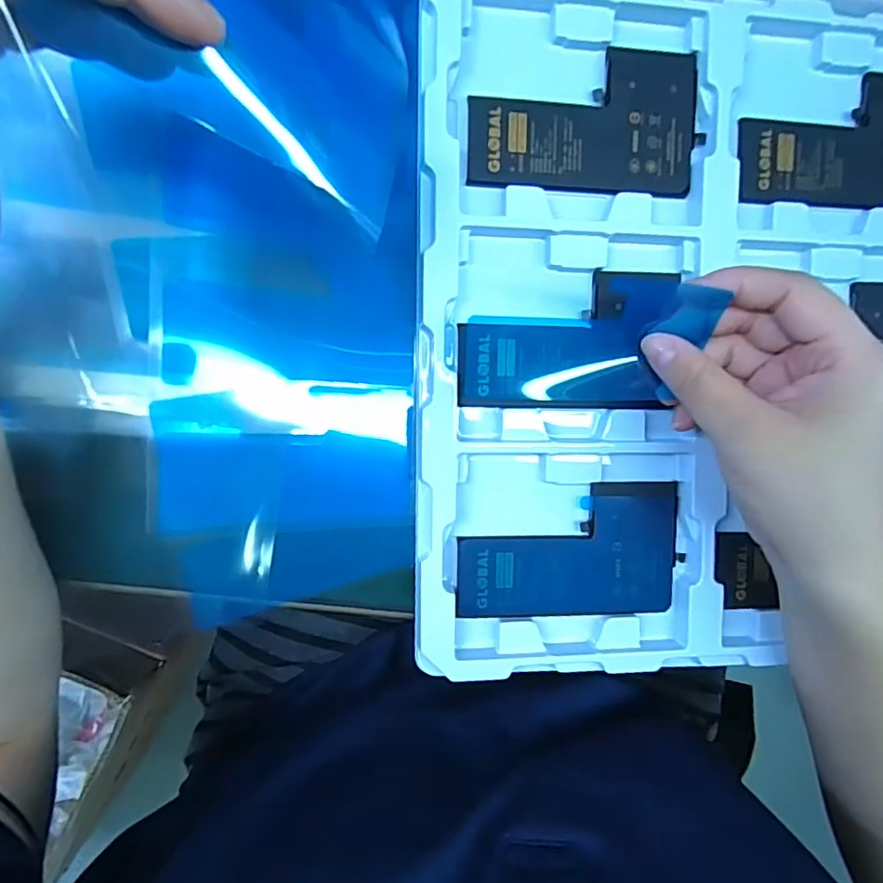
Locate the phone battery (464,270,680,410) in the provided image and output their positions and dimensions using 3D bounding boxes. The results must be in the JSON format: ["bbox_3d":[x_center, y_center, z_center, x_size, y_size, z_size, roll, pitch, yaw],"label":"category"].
[{"bbox_3d":[0.057,-0.046,0.260,0.096,0.008,0.061,1,97,3],"label":"phone battery"}]

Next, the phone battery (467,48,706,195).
[{"bbox_3d":[0.067,-0.150,0.262,0.110,0.004,0.065,-1,93,-7],"label":"phone battery"}]

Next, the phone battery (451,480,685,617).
[{"bbox_3d":[0.063,0.053,0.274,0.110,0.005,0.063,0,93,-7],"label":"phone battery"}]

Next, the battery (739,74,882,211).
[{"bbox_3d":[0.201,-0.149,0.279,0.115,0.005,0.065,-5,94,-7],"label":"battery"}]

